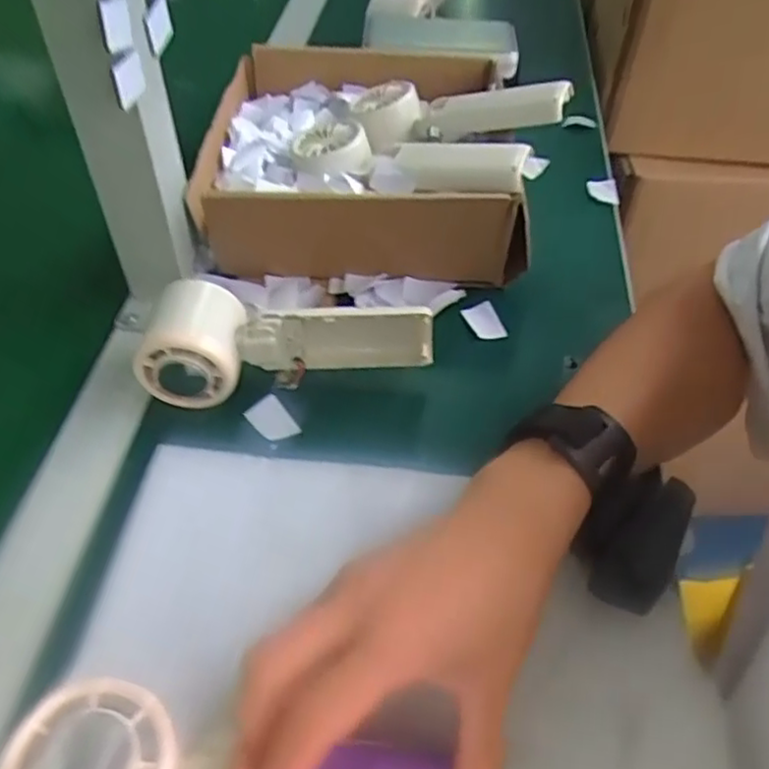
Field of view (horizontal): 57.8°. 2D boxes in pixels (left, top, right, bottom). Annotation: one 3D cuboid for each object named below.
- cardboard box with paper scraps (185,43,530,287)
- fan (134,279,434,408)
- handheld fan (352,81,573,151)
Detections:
[{"bbox_3d":[-0.019,-0.175,0.524,0.211,0.074,0.227,0,50,-3],"label":"cardboard box with paper scraps"},{"bbox_3d":[-0.056,-0.026,0.404,0.165,0.050,0.052,-1,50,-5],"label":"fan"},{"bbox_3d":[0.052,-0.193,0.503,0.151,0.035,0.049,4,47,20],"label":"handheld fan"}]

